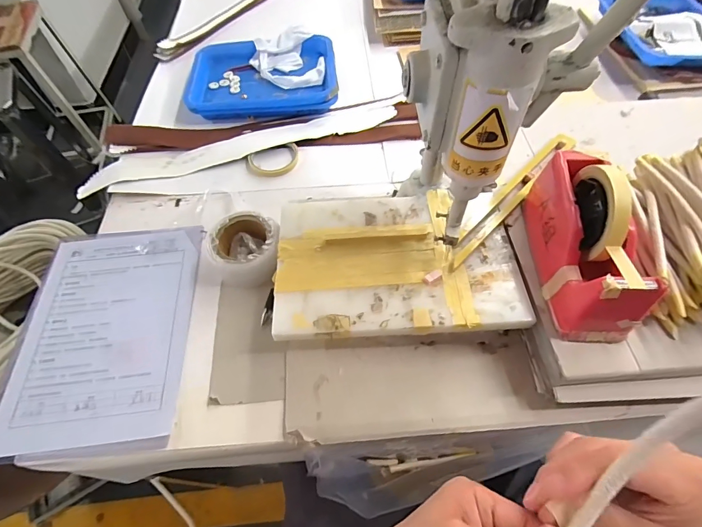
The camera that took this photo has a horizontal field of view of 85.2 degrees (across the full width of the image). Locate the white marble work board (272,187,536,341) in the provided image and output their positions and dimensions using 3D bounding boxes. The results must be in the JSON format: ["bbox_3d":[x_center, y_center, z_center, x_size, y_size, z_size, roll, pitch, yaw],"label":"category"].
[{"bbox_3d":[0.056,-0.010,0.484,0.295,0.014,0.202,-2,57,0],"label":"white marble work board"}]

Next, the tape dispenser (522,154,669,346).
[{"bbox_3d":[0.259,-0.032,0.418,0.072,0.120,0.202,3,57,3],"label":"tape dispenser"}]

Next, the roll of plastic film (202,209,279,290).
[{"bbox_3d":[-0.146,-0.018,0.538,0.096,0.050,0.105,0,57,1],"label":"roll of plastic film"}]

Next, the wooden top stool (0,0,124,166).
[{"bbox_3d":[-1.128,-0.637,1.406,0.207,0.488,0.336,-8,57,-4],"label":"wooden top stool"}]

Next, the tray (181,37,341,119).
[{"bbox_3d":[-0.175,-0.373,0.764,0.288,0.045,0.213,-4,57,-1],"label":"tray"}]

